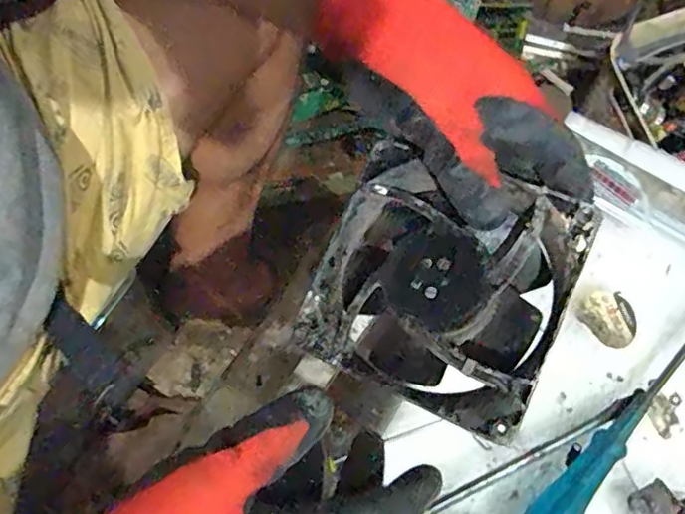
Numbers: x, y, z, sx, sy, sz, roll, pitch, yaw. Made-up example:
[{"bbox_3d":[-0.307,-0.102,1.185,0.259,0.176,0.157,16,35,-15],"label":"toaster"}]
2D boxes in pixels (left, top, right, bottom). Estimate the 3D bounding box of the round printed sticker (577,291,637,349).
[{"bbox_3d":[0.200,0.046,0.429,0.038,0.004,0.042,-37,72,-16],"label":"round printed sticker"}]

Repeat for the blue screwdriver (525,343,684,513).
[{"bbox_3d":[0.194,0.116,0.391,0.240,0.018,0.025,-40,72,-17],"label":"blue screwdriver"}]

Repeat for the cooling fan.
[{"bbox_3d":[0.050,0.015,0.292,0.117,0.031,0.116,24,84,22],"label":"cooling fan"}]

